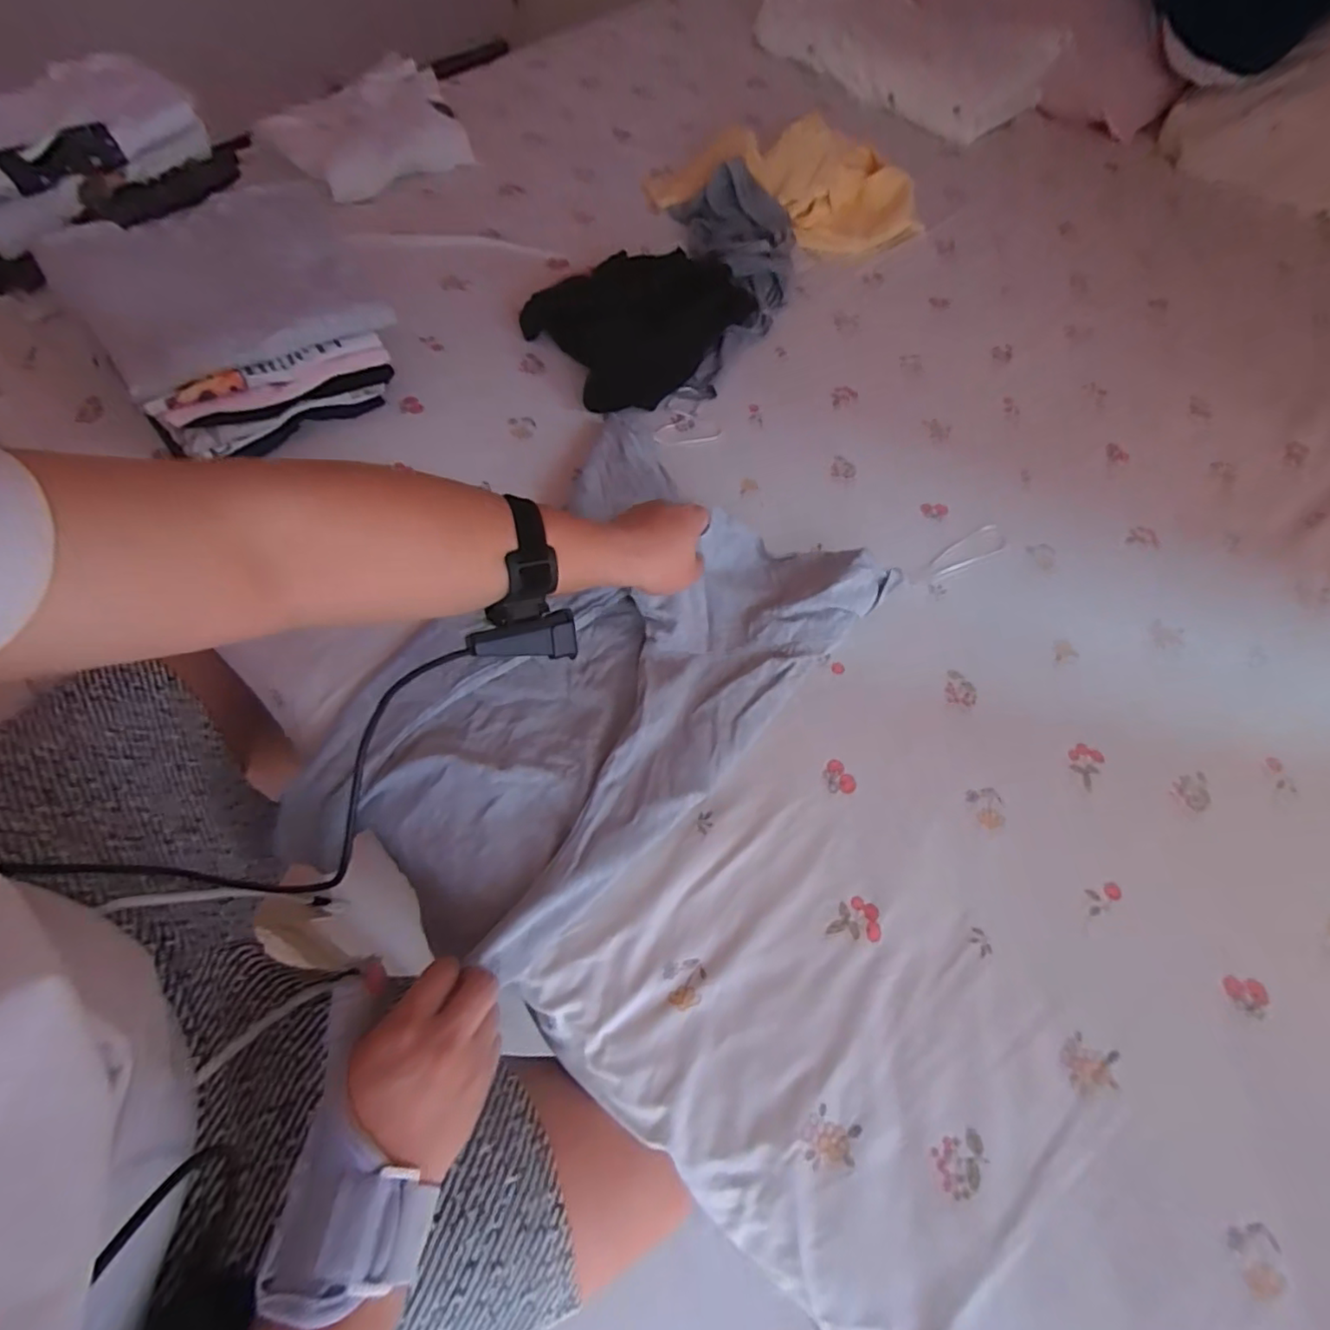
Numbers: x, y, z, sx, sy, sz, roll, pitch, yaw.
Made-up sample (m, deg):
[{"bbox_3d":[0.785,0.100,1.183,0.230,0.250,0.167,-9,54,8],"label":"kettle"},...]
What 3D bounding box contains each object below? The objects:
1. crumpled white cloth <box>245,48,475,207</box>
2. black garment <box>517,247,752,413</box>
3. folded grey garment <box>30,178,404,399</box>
[{"bbox_3d":[-0.421,-0.738,0.852,0.255,0.089,0.203,-31,68,-15],"label":"crumpled white cloth"},{"bbox_3d":[-0.023,-0.418,0.713,0.246,0.062,0.189,-35,68,-19],"label":"black garment"},{"bbox_3d":[-0.420,-0.377,0.587,0.272,0.056,0.222,-35,68,-19],"label":"folded grey garment"}]

